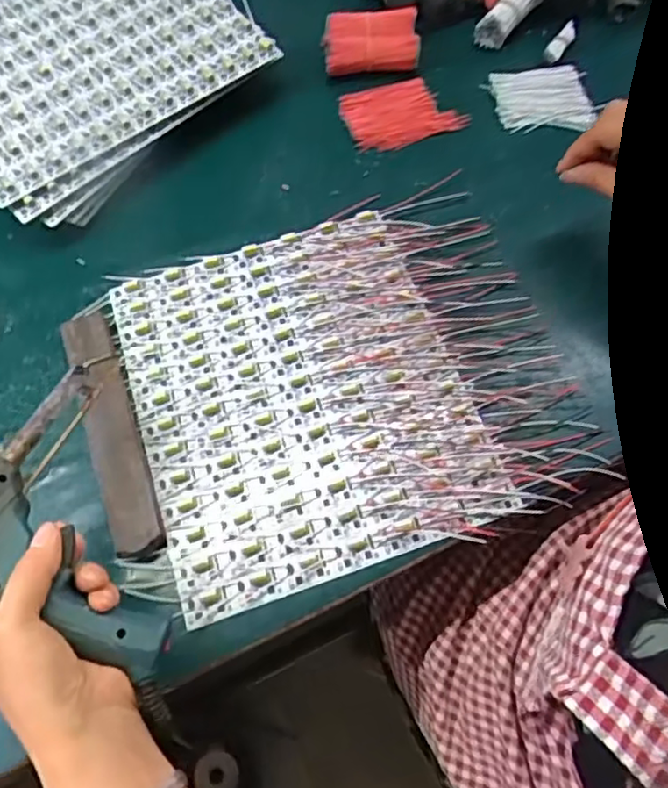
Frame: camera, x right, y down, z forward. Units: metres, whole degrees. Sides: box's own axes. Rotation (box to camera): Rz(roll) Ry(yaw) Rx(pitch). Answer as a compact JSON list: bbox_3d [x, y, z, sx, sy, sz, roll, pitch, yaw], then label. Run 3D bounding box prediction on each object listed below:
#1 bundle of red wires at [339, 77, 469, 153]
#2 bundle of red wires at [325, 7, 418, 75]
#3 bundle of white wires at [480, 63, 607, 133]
[{"bbox_3d":[0.065,-0.266,0.633,0.106,0.006,0.078,-17,65,-7],"label":"bundle of red wires"},{"bbox_3d":[0.035,-0.343,0.641,0.091,0.011,0.062,-7,84,-7],"label":"bundle of red wires"},{"bbox_3d":[0.197,-0.282,0.633,0.089,0.004,0.078,-4,64,0],"label":"bundle of white wires"}]

